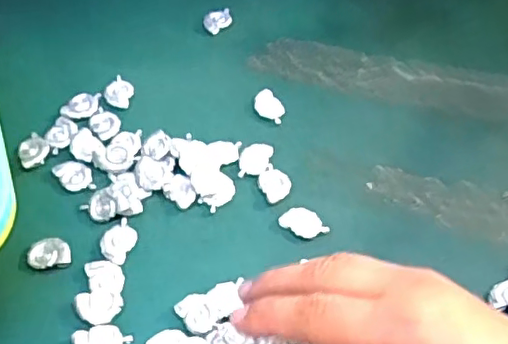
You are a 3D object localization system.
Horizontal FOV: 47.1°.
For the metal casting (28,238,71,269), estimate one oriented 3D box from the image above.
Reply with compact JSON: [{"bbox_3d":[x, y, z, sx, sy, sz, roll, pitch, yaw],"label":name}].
[{"bbox_3d":[-0.114,0.045,0.325,0.022,0.004,0.018,-8,56,-11],"label":"metal casting"}]

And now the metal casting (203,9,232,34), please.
[{"bbox_3d":[-0.028,-0.119,0.451,0.020,0.005,0.028,39,60,20],"label":"metal casting"}]

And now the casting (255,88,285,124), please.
[{"bbox_3d":[0.011,-0.046,0.403,0.019,0.004,0.029,-10,57,-12],"label":"casting"}]

